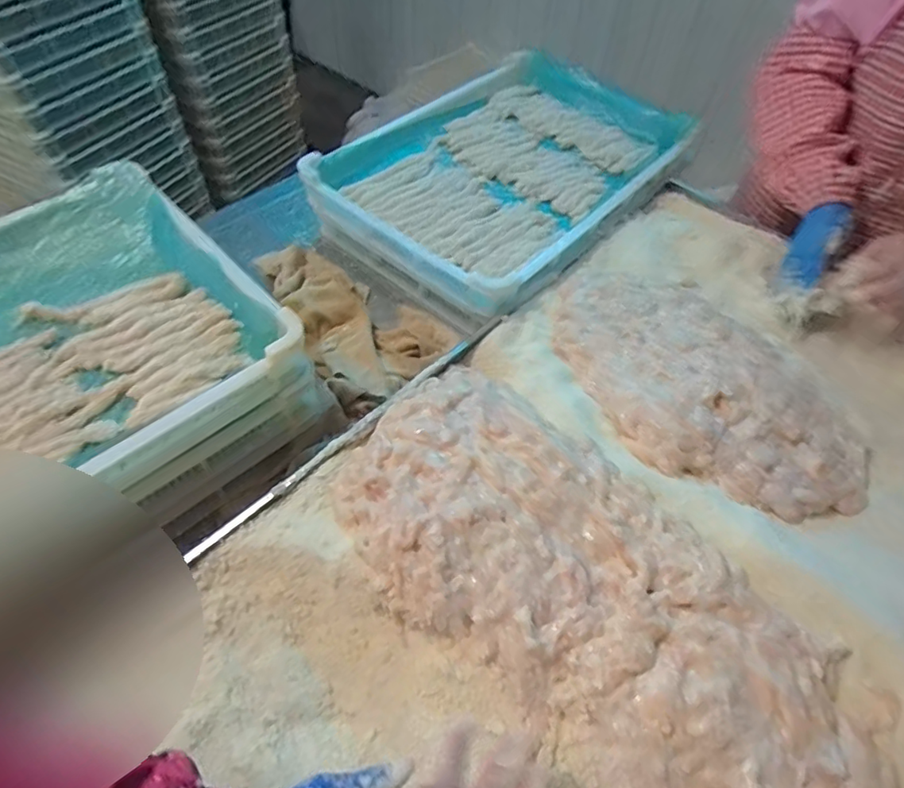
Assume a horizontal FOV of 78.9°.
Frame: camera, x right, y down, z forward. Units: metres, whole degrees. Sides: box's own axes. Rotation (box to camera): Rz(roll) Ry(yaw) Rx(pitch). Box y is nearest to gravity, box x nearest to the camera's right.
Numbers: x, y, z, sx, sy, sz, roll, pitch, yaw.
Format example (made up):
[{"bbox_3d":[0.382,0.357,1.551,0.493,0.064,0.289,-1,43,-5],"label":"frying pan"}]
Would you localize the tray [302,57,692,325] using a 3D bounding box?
[{"bbox_3d":[0.104,-0.378,0.907,0.401,0.068,0.570,37,61,19],"label":"tray"}]

